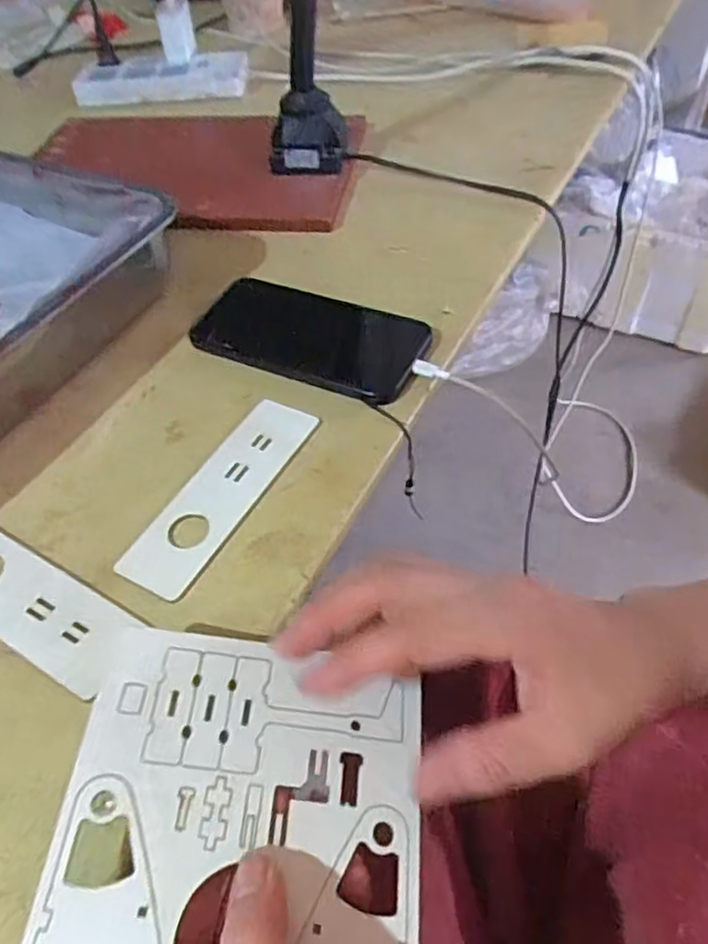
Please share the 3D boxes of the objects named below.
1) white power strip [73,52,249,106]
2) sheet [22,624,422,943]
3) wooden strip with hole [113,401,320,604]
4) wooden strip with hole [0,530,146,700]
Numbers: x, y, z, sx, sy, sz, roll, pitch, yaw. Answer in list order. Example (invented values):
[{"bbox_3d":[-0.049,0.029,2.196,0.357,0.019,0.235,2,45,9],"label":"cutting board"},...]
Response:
[{"bbox_3d":[-0.221,-0.453,0.788,0.196,0.031,0.049,-4,50,2],"label":"white power strip"},{"bbox_3d":[-0.043,0.138,0.280,0.143,0.004,0.138,9,53,-5],"label":"sheet"},{"bbox_3d":[-0.078,0.009,0.403,0.050,0.004,0.146,22,56,22],"label":"wooden strip with hole"},{"bbox_3d":[-0.176,0.066,0.363,0.143,0.004,0.046,23,56,22],"label":"wooden strip with hole"}]

